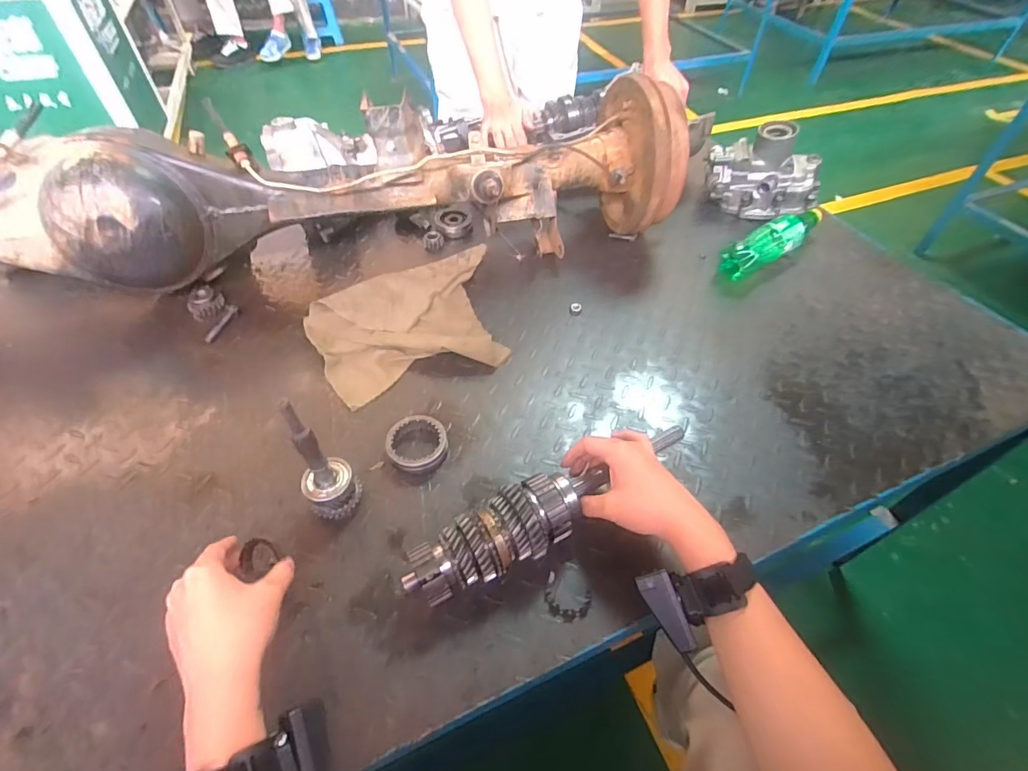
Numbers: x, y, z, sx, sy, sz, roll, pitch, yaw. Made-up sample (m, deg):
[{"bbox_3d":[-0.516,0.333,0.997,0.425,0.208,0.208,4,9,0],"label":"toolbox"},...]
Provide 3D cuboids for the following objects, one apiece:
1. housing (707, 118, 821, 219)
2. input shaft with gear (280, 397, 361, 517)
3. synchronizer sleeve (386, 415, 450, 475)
[{"bbox_3d":[0.459,-0.385,0.878,0.200,0.148,0.094,12,50,10],"label":"housing"},{"bbox_3d":[-0.194,0.075,0.469,0.050,0.170,0.043,-28,54,-22],"label":"input shaft with gear"},{"bbox_3d":[-0.113,0.068,0.561,0.068,0.022,0.067,-3,49,-3],"label":"synchronizer sleeve"}]

